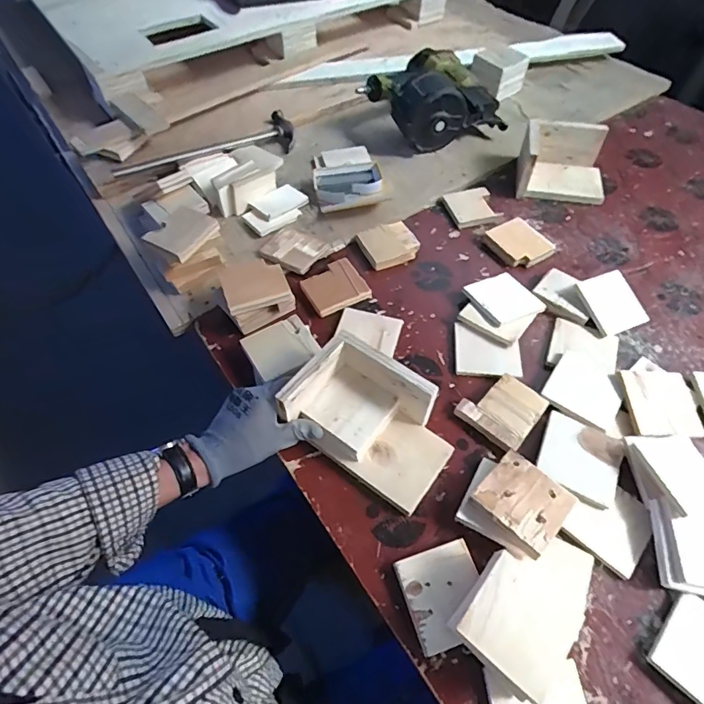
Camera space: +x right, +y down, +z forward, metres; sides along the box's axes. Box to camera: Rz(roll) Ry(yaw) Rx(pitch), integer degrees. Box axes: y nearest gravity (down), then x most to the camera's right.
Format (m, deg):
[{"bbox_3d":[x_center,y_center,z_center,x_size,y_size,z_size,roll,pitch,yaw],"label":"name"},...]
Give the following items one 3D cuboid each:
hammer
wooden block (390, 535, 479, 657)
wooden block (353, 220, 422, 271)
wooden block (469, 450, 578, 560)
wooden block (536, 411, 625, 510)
[{"bbox_3d":[-0.274,-0.391,0.898,0.367,0.066,0.089,-31,63,-20],"label":"hammer"},{"bbox_3d":[0.100,0.260,0.485,0.084,0.018,0.090,-17,58,-8],"label":"wooden block"},{"bbox_3d":[0.065,-0.184,0.783,0.092,0.023,0.083,-21,58,-11],"label":"wooden block"},{"bbox_3d":[0.195,0.170,0.514,0.090,0.009,0.091,38,58,24],"label":"wooden block"},{"bbox_3d":[0.283,0.134,0.563,0.092,0.009,0.097,21,60,16],"label":"wooden block"}]

